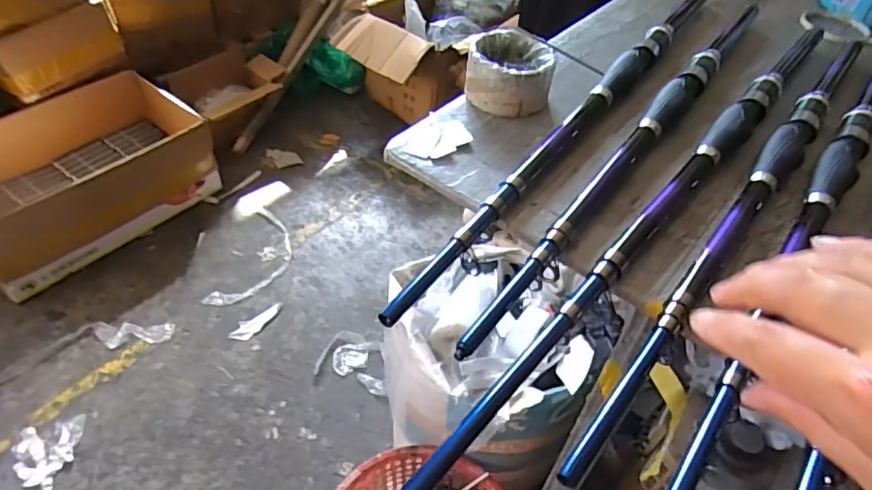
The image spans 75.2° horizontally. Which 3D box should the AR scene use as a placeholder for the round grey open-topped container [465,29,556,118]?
[{"bbox_3d":[0.073,-0.167,0.551,0.079,0.047,0.077,3,46,-3],"label":"round grey open-topped container"}]

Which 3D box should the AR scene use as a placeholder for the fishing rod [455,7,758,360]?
[{"bbox_3d":[0.196,-0.107,0.517,0.029,0.020,0.604,30,51,22],"label":"fishing rod"}]

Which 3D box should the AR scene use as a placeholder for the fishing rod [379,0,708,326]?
[{"bbox_3d":[0.152,-0.130,0.540,0.027,0.029,0.623,29,50,21],"label":"fishing rod"}]

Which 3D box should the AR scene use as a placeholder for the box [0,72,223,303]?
[{"bbox_3d":[-0.918,-0.183,1.482,0.383,0.229,0.615,32,52,24],"label":"box"}]

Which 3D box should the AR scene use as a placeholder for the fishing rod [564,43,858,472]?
[{"bbox_3d":[0.269,-0.047,0.472,0.028,0.025,0.624,33,52,24],"label":"fishing rod"}]

